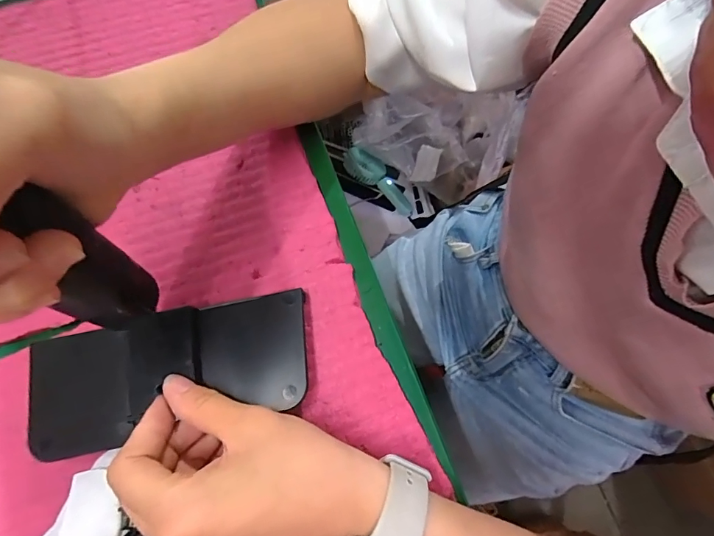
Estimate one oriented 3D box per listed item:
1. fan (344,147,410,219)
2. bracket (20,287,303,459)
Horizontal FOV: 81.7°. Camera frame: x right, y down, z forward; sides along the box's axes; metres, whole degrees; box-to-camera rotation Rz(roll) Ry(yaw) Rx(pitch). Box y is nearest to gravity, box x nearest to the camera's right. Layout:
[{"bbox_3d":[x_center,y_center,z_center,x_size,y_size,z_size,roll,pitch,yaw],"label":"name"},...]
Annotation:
[{"bbox_3d":[0.055,-0.210,1.000,0.200,0.040,0.067,40,74,-20],"label":"fan"},{"bbox_3d":[-0.106,0.058,0.239,0.156,0.013,0.067,-13,71,-8],"label":"bracket"}]

